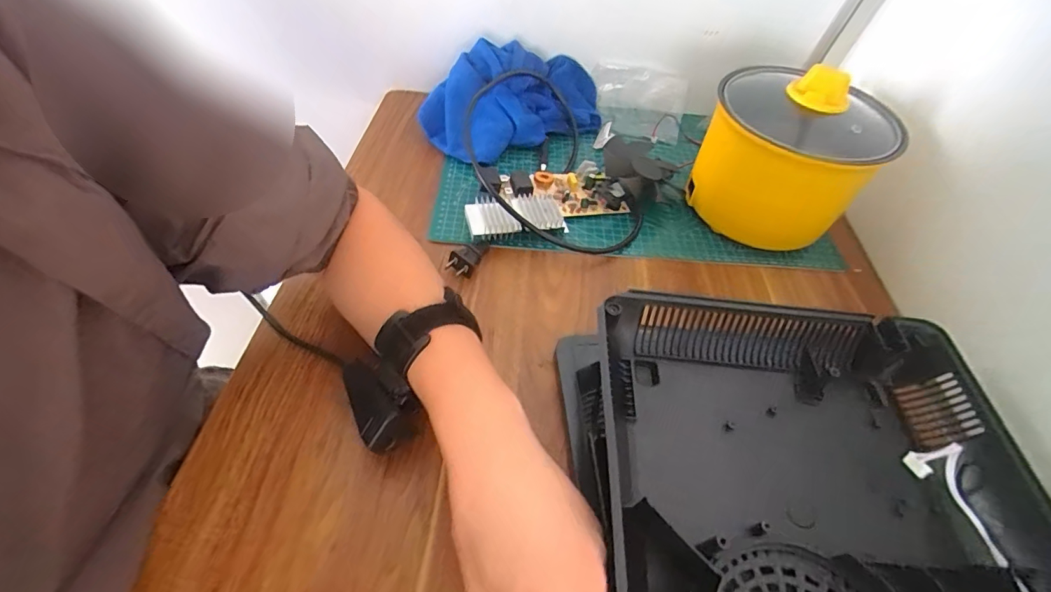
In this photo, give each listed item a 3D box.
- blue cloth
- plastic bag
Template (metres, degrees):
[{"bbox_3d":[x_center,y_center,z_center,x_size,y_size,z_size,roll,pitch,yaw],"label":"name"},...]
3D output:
[{"bbox_3d":[-0.009,-0.243,0.552,0.229,0.088,0.104,-21,57,-21],"label":"blue cloth"},{"bbox_3d":[0.148,-0.261,0.603,0.132,0.054,0.072,18,52,8],"label":"plastic bag"}]

